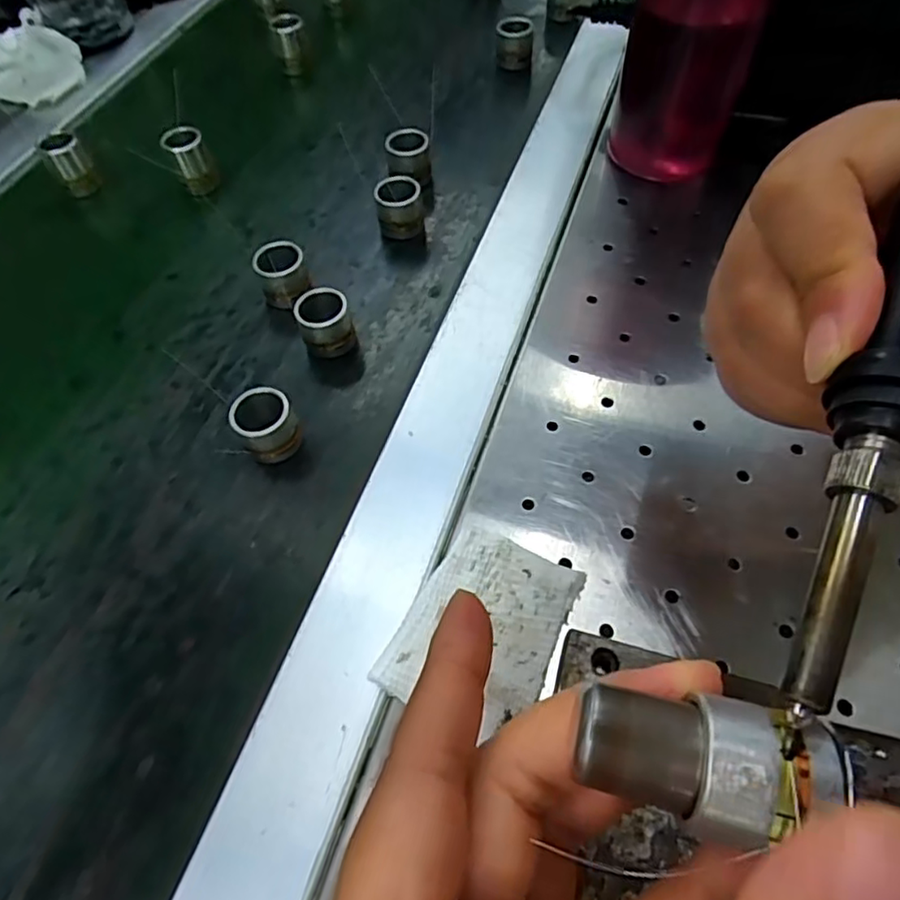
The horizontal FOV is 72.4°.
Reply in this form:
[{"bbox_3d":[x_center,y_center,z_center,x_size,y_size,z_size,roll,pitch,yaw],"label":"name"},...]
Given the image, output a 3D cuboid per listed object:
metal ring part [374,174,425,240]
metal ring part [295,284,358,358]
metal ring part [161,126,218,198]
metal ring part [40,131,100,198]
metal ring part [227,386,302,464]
[{"bbox_3d":[-0.027,-0.128,0.329,0.024,0.027,0.020,-4,58,1],"label":"metal ring part"},{"bbox_3d":[-0.058,-0.058,0.288,0.023,0.026,0.022,-2,58,3],"label":"metal ring part"},{"bbox_3d":[-0.152,-0.170,0.361,0.020,0.032,0.016,-41,64,-19],"label":"metal ring part"},{"bbox_3d":[-0.225,-0.169,0.367,0.018,0.034,0.014,-35,62,-16],"label":"metal ring part"},{"bbox_3d":[-0.076,-0.009,0.259,0.023,0.025,0.023,-2,58,3],"label":"metal ring part"}]

